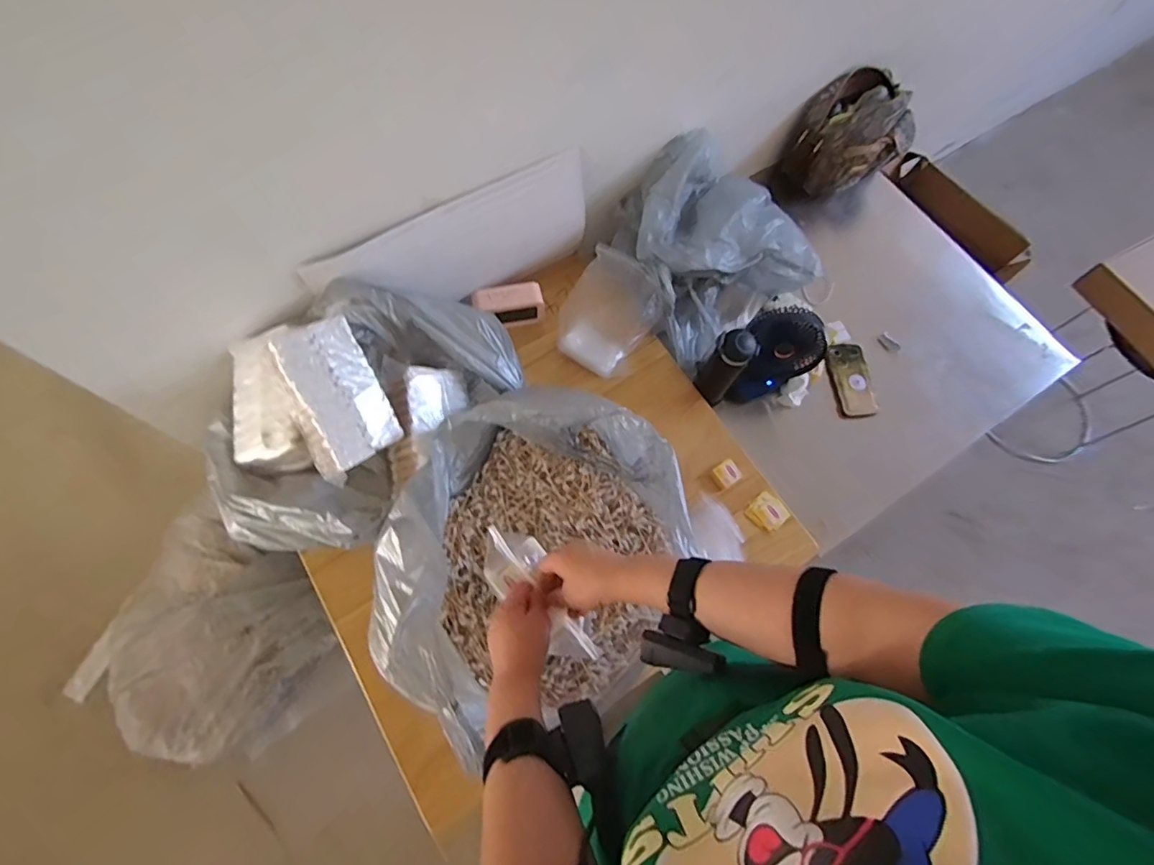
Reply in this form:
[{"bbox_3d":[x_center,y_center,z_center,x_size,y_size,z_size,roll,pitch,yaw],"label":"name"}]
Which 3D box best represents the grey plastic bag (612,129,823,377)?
[{"bbox_3d":[0.278,-0.390,1.153,0.380,0.252,0.353,-35,74,-15],"label":"grey plastic bag"}]

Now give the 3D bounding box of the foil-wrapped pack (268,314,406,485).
[{"bbox_3d":[-0.356,-0.051,0.806,0.123,0.057,0.216,-32,104,-37],"label":"foil-wrapped pack"}]

